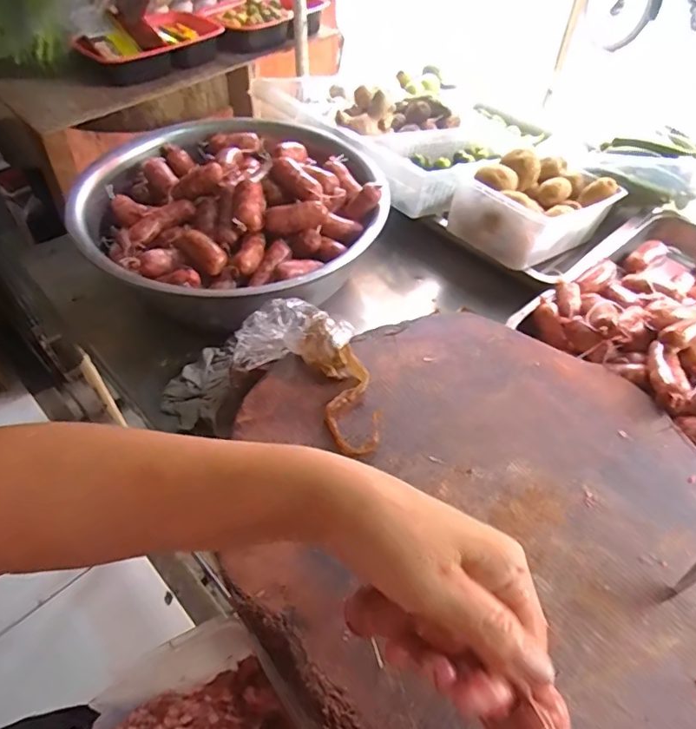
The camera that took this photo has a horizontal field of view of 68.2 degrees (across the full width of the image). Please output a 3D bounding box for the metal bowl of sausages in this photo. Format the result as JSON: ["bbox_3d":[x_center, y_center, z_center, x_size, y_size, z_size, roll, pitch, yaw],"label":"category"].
[{"bbox_3d":[-0.139,-0.199,0.640,0.353,0.115,0.356,0,51,0],"label":"metal bowl of sausages"}]

